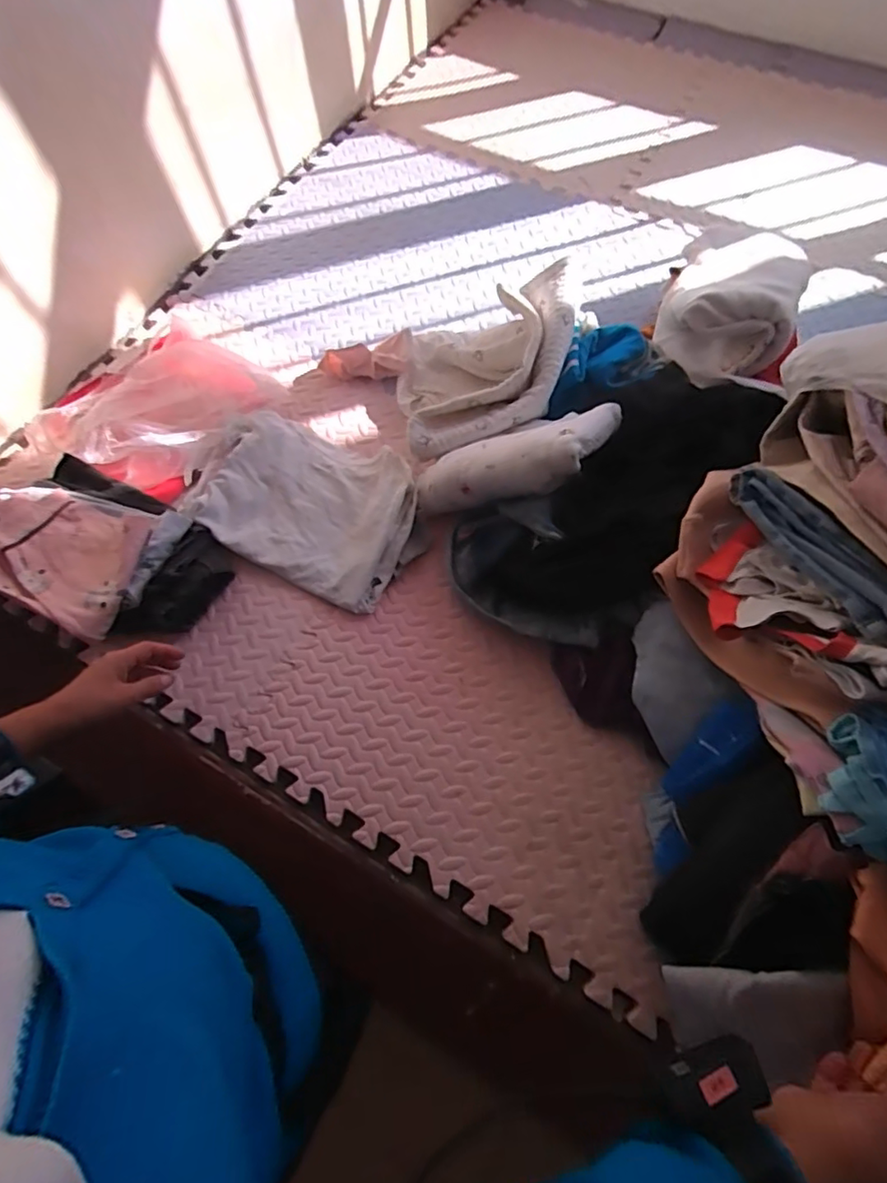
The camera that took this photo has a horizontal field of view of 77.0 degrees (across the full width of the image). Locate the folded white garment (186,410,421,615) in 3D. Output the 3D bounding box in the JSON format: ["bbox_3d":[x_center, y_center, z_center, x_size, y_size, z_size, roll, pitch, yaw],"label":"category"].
[{"bbox_3d":[-0.196,-0.128,0.787,0.324,0.047,0.220,25,69,12],"label":"folded white garment"}]

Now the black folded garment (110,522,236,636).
[{"bbox_3d":[-0.342,0.000,0.729,0.082,0.067,0.168,27,69,12],"label":"black folded garment"}]

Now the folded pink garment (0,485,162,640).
[{"bbox_3d":[-0.495,-0.068,0.719,0.237,0.053,0.187,23,55,2],"label":"folded pink garment"}]

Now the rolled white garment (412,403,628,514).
[{"bbox_3d":[0.101,-0.174,0.717,0.250,0.073,0.100,-17,66,20],"label":"rolled white garment"}]

